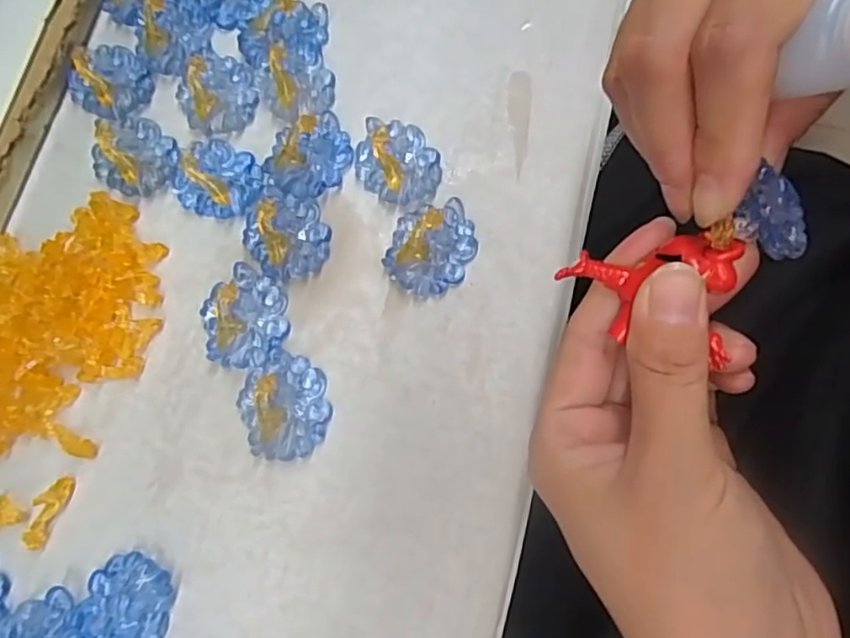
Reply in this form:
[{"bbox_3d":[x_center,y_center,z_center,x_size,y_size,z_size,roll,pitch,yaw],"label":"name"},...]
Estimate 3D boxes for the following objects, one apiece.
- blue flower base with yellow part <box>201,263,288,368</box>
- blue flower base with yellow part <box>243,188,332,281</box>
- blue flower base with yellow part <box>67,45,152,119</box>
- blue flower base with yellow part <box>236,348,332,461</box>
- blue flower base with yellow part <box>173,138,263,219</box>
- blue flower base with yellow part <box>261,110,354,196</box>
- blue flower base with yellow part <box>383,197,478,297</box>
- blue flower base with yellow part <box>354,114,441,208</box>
[{"bbox_3d":[-0.066,-0.001,0.221,0.030,0.007,0.035,23,76,7],"label":"blue flower base with yellow part"},{"bbox_3d":[-0.052,-0.033,0.227,0.029,0.013,0.036,-28,76,-7],"label":"blue flower base with yellow part"},{"bbox_3d":[-0.130,-0.099,0.247,0.030,0.012,0.036,-39,78,-10],"label":"blue flower base with yellow part"},{"bbox_3d":[-0.049,0.030,0.215,0.030,0.005,0.037,-12,75,-3],"label":"blue flower base with yellow part"},{"bbox_3d":[-0.080,-0.056,0.233,0.035,0.014,0.031,16,75,5],"label":"blue flower base with yellow part"},{"bbox_3d":[-0.046,-0.064,0.234,0.035,0.014,0.030,-31,77,-8],"label":"blue flower base with yellow part"},{"bbox_3d":[0.003,-0.027,0.227,0.029,0.007,0.038,22,76,6],"label":"blue flower base with yellow part"},{"bbox_3d":[-0.010,-0.062,0.235,0.031,0.012,0.036,-5,75,-1],"label":"blue flower base with yellow part"}]

